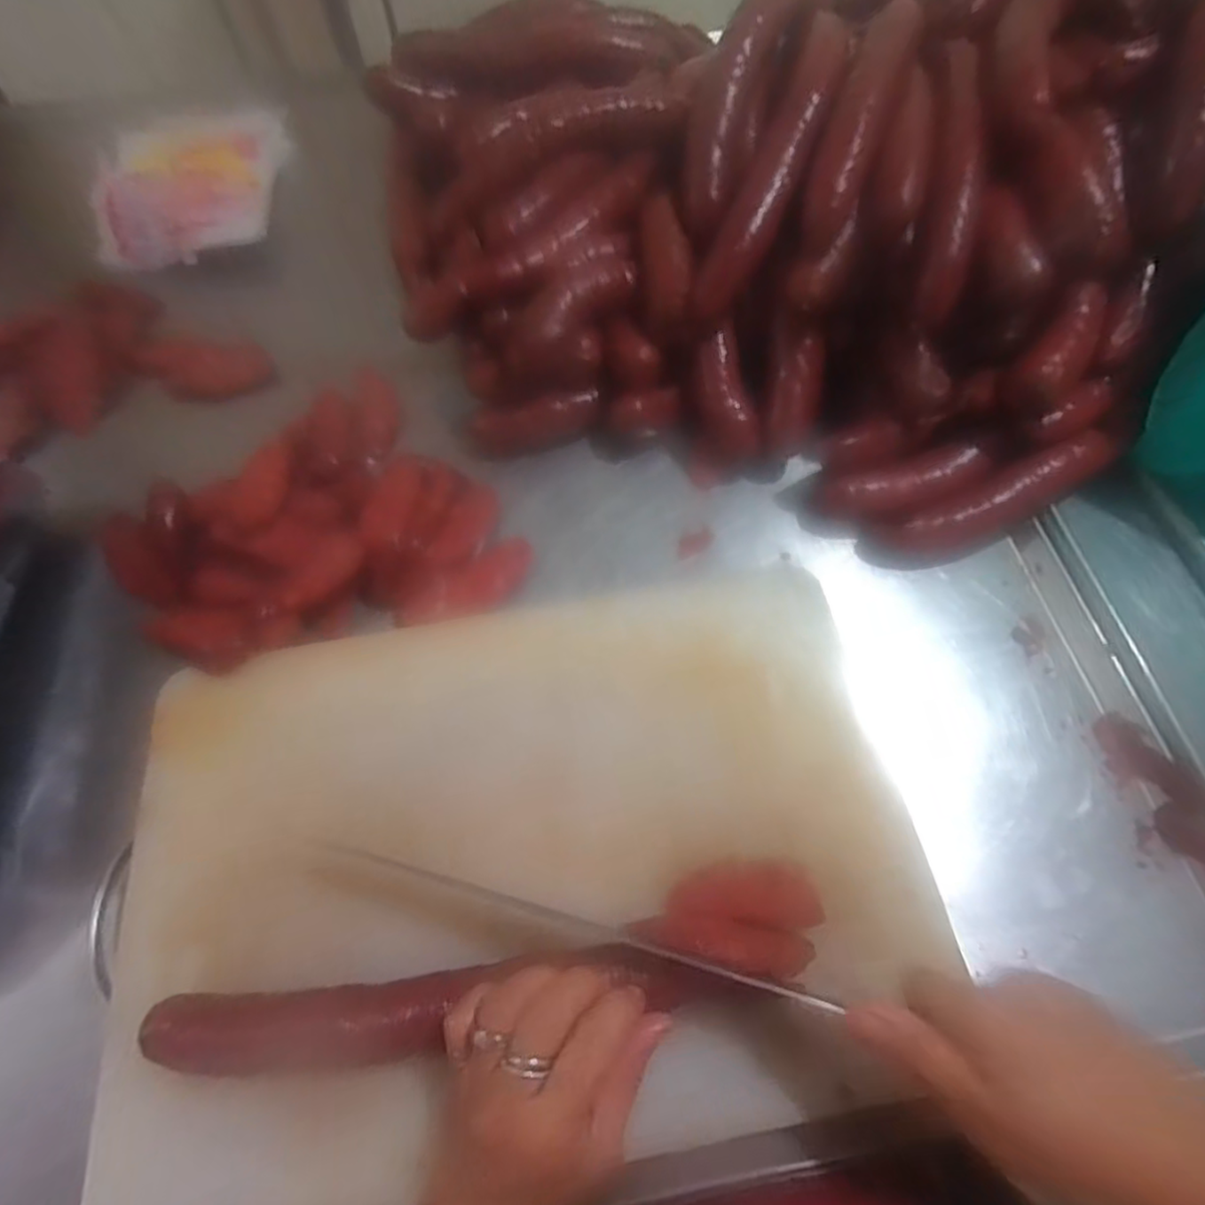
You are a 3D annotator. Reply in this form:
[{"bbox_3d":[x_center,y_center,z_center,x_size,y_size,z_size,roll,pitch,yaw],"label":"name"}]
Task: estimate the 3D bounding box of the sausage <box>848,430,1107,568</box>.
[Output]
[{"bbox_3d":[0.280,-0.070,0.452,0.187,0.031,0.043,-26,61,1],"label":"sausage"}]

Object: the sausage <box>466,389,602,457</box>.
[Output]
[{"bbox_3d":[-0.053,-0.140,0.505,0.100,0.036,0.025,-9,64,-3],"label":"sausage"}]

